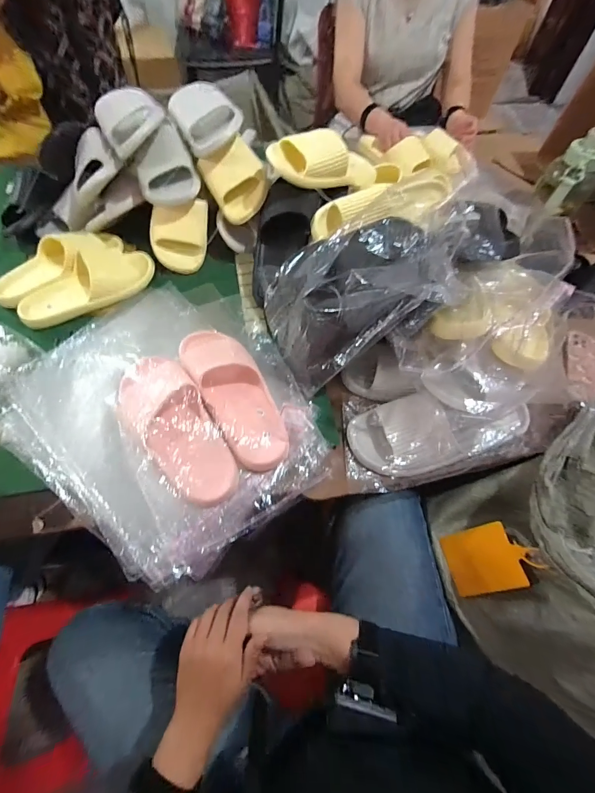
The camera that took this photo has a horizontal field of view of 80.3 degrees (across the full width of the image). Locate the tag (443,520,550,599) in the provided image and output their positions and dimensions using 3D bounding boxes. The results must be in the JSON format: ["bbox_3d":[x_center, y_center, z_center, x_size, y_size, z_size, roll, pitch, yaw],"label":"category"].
[{"bbox_3d":[0.284,0.243,0.524,0.007,0.124,0.085,12,51,-41],"label":"tag"}]

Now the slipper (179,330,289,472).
[{"bbox_3d":[-0.098,-0.015,0.541,0.104,0.061,0.263,-24,65,-17],"label":"slipper"}]

